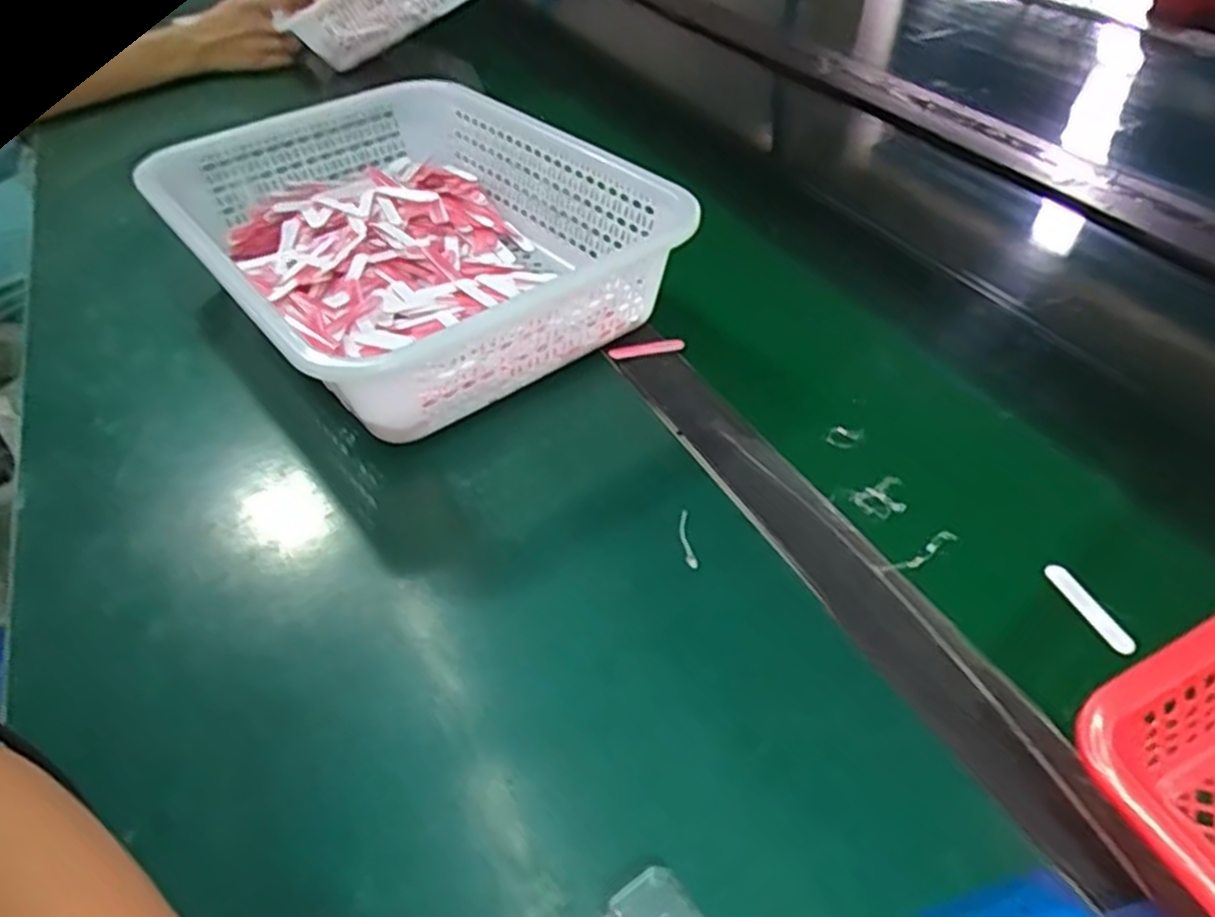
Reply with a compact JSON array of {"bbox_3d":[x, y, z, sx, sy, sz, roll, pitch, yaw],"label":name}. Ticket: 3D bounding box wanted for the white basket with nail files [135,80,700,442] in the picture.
[{"bbox_3d":[-0.128,-0.148,0.550,0.261,0.125,0.322,-33,52,-29],"label":"white basket with nail files"}]

